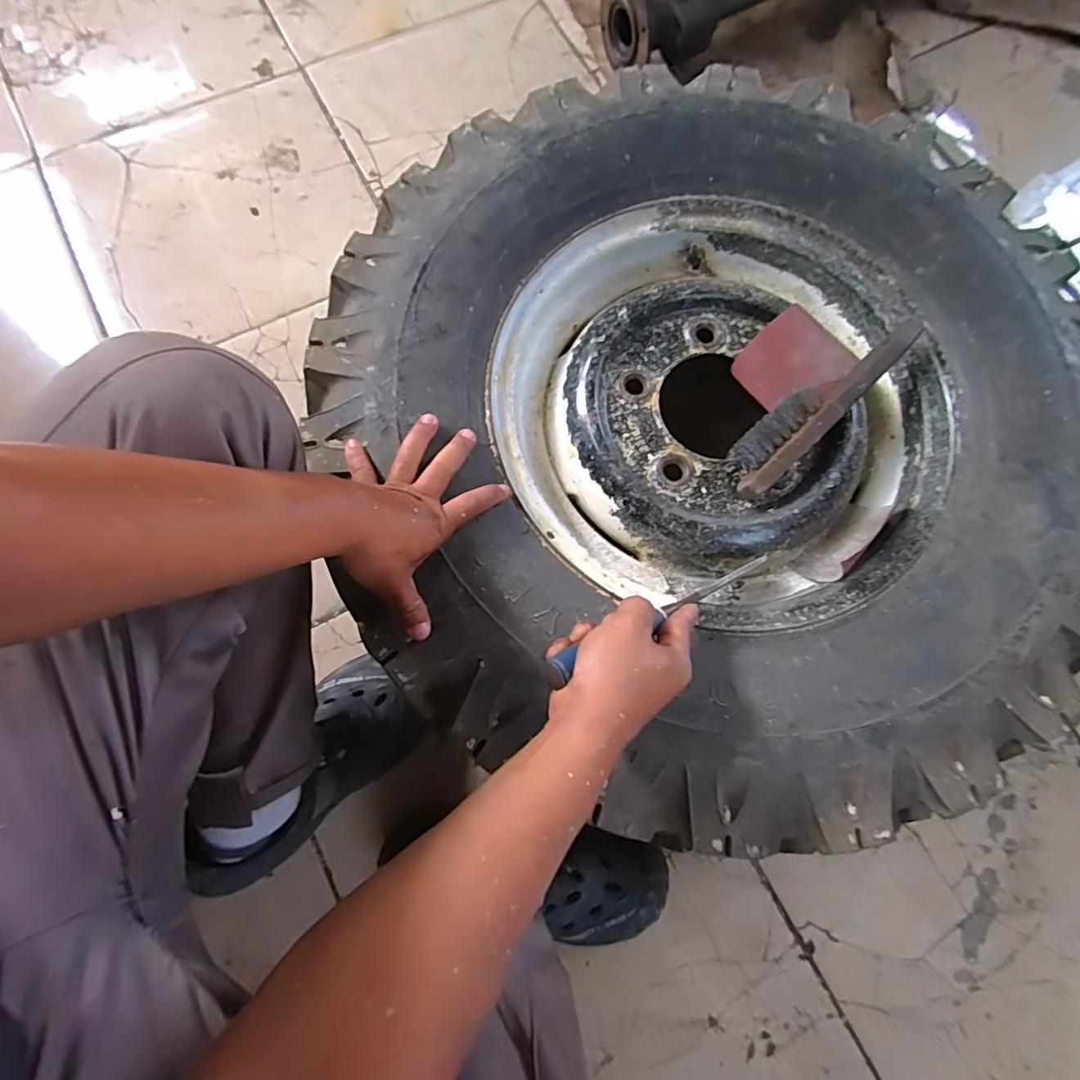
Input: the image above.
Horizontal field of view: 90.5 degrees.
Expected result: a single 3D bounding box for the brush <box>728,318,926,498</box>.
[{"bbox_3d":[0.262,-0.132,0.496,0.227,0.038,0.050,-42,80,-13],"label":"brush"}]

